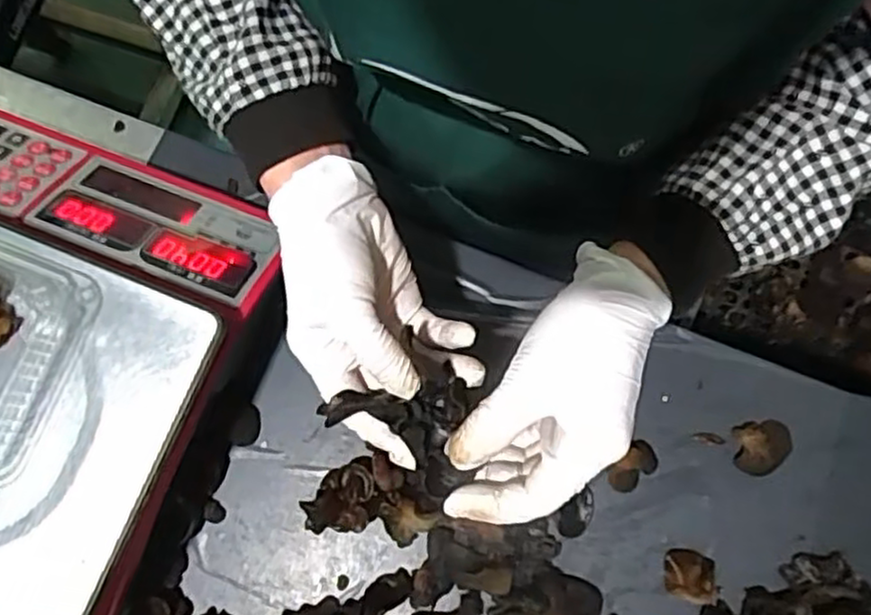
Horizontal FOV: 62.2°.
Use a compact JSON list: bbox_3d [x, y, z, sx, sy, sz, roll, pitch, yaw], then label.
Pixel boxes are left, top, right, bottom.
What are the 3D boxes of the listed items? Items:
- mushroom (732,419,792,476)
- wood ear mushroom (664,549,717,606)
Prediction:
[{"bbox_3d":[0.228,0.096,0.497,0.041,0.017,0.036,-6,77,0],"label":"mushroom"},{"bbox_3d":[0.170,0.180,0.484,0.032,0.016,0.031,10,78,4],"label":"wood ear mushroom"}]

